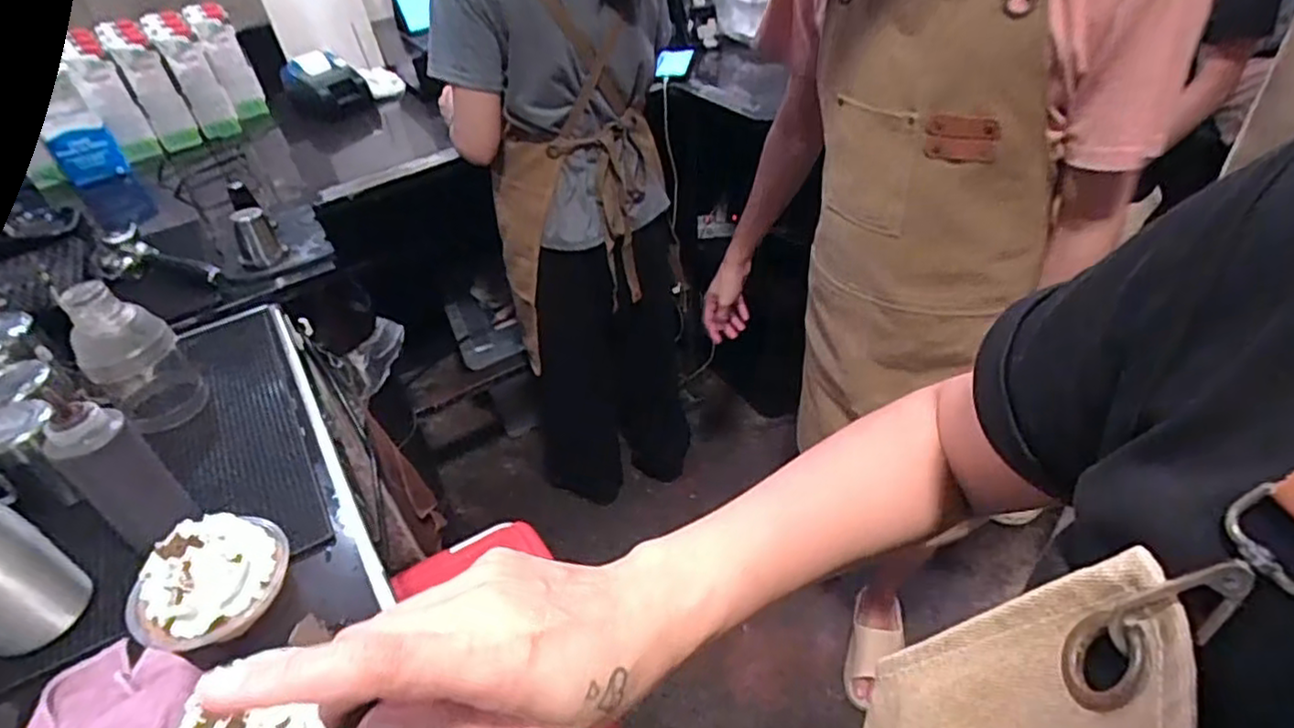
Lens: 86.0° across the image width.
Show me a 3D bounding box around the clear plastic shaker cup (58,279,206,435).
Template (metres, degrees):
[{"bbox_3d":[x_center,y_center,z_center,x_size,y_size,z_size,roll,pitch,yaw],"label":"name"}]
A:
[{"bbox_3d":[-0.562,-0.019,0.751,0.083,0.145,0.095,-32,46,-27],"label":"clear plastic shaker cup"}]

